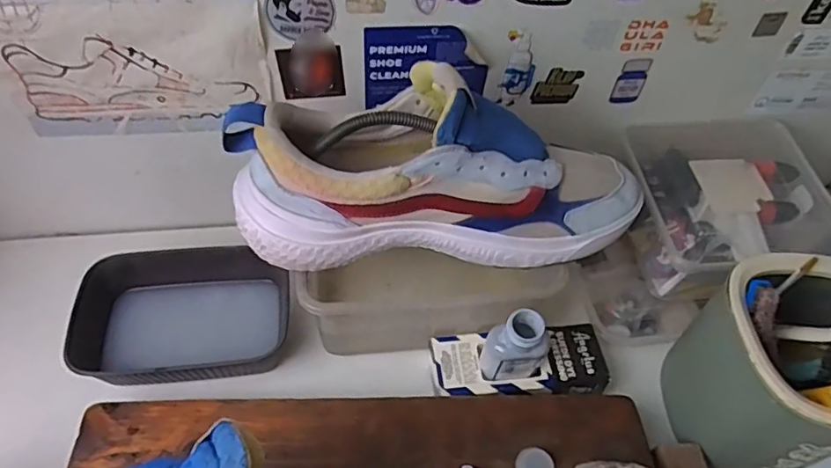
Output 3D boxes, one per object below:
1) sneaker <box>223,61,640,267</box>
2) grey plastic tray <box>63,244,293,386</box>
[{"bbox_3d":[0.021,-0.050,0.402,0.293,0.117,0.091,-2,53,-6],"label":"sneaker"},{"bbox_3d":[-0.190,0.070,0.487,0.162,0.049,0.114,-4,54,-8],"label":"grey plastic tray"}]

